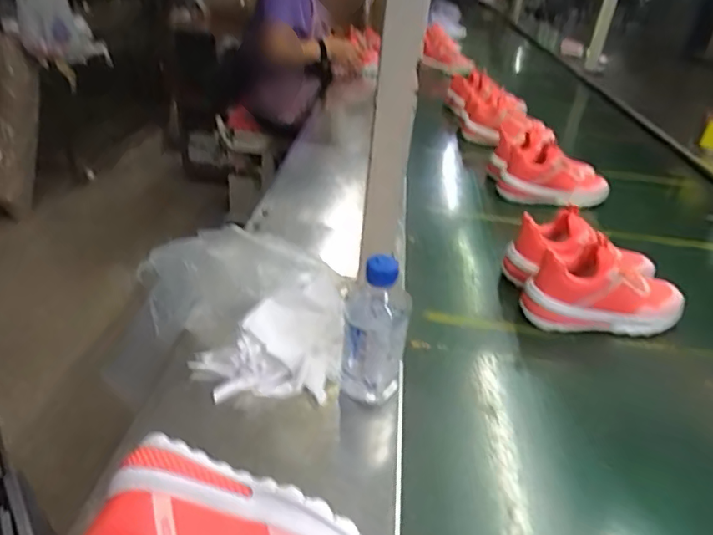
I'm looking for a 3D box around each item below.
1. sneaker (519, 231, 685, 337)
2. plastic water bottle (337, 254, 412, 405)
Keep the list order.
[{"bbox_3d":[0.362,0.033,0.748,0.234,0.120,0.081,2,31,-3],"label":"sneaker"},{"bbox_3d":[0.018,0.076,0.539,0.068,0.175,0.057,5,31,2],"label":"plastic water bottle"}]

